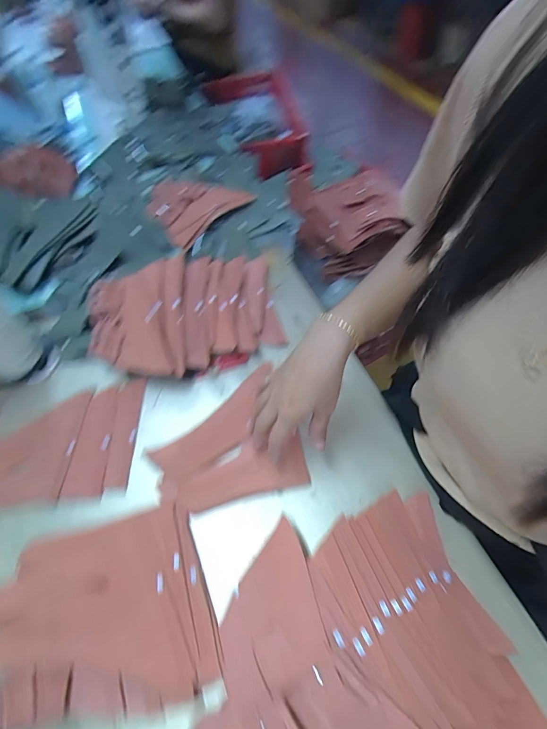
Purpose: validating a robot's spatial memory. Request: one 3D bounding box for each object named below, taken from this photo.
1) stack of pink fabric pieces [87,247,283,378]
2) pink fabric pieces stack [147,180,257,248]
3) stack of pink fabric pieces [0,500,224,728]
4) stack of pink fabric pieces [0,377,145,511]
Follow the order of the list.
[{"bbox_3d":[-0.123,-0.077,0.549,0.283,0.088,0.165,-23,57,-9],"label":"stack of pink fabric pieces"},{"bbox_3d":[-0.159,-0.315,0.701,0.166,0.023,0.186,-37,61,-18],"label":"pink fabric pieces stack"},{"bbox_3d":[-0.169,0.246,0.361,0.202,0.061,0.176,-19,57,-7],"label":"stack of pink fabric pieces"},{"bbox_3d":[-0.305,0.109,0.498,0.239,0.030,0.154,-8,56,0],"label":"stack of pink fabric pieces"}]

